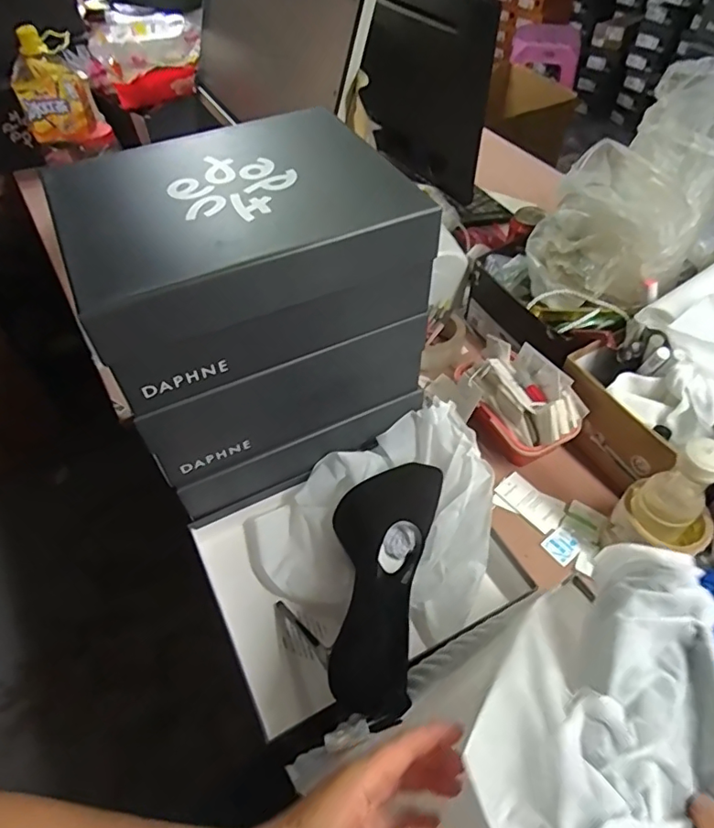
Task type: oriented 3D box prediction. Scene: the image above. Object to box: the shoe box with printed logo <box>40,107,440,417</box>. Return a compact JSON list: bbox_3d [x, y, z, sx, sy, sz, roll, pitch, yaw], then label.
[{"bbox_3d":[-0.107,-0.163,0.520,0.295,0.119,0.215,-22,54,-15],"label":"shoe box with printed logo"}]

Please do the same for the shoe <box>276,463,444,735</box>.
[{"bbox_3d":[0.014,0.162,0.553,0.115,0.095,0.263,9,52,9],"label":"shoe"}]

